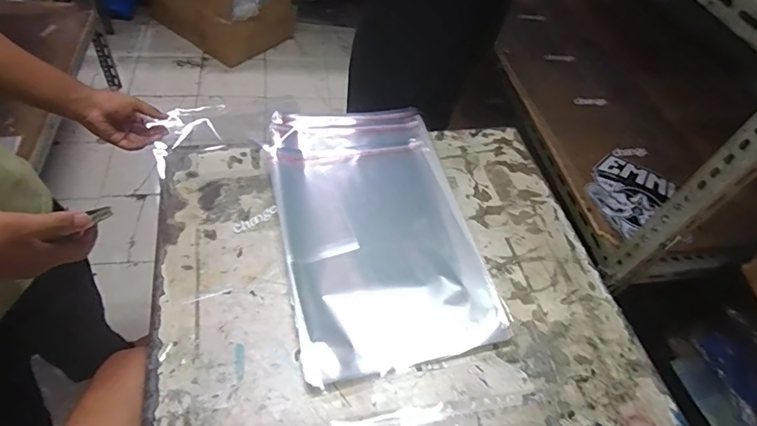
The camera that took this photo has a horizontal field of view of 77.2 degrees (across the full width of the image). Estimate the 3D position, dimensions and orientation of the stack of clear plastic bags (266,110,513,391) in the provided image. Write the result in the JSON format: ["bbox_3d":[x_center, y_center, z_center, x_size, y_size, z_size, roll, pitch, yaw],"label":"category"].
[{"bbox_3d":[-0.014,-0.006,0.814,0.310,0.017,0.543,-7,53,-15],"label":"stack of clear plastic bags"}]

